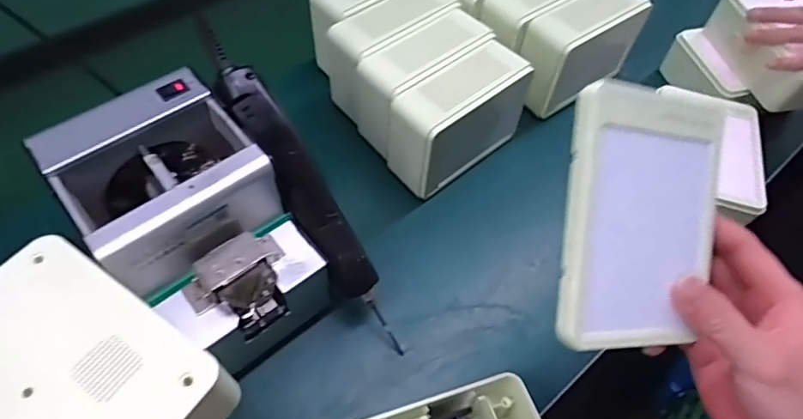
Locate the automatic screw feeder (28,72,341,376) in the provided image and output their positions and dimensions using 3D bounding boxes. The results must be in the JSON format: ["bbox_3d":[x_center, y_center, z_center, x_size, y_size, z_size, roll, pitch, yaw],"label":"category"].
[{"bbox_3d":[-0.157,0.021,0.410,0.124,0.152,0.175,-35,65,-23],"label":"automatic screw feeder"}]

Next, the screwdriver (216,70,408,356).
[{"bbox_3d":[-0.078,-0.010,0.425,0.037,0.042,0.225,-34,103,-20],"label":"screwdriver"}]

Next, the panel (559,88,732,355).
[{"bbox_3d":[0.130,0.005,0.279,0.091,0.012,0.131,4,91,-18],"label":"panel"}]

